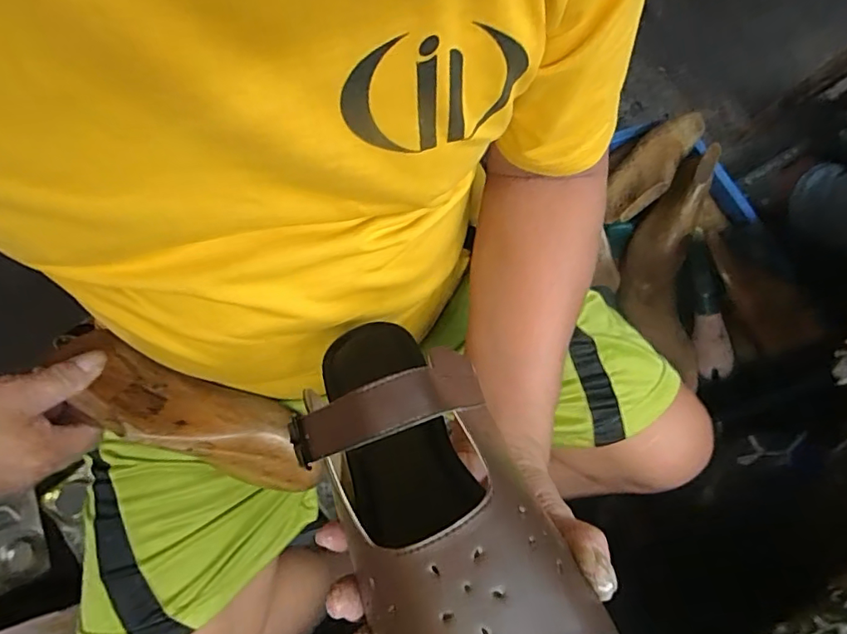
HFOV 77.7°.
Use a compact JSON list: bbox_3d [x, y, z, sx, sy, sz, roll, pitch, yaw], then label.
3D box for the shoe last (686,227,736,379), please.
[{"bbox_3d":[0.425,-0.023,0.800,0.068,0.051,0.233,-5,83,-3],"label":"shoe last"}]

